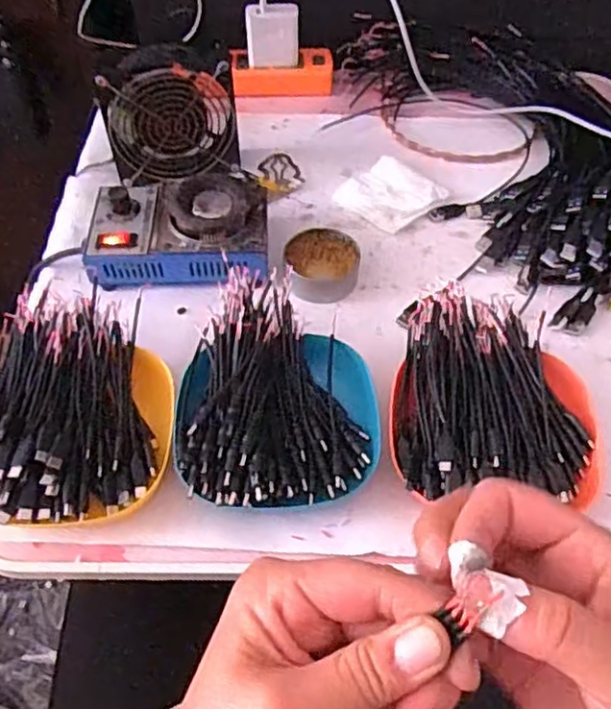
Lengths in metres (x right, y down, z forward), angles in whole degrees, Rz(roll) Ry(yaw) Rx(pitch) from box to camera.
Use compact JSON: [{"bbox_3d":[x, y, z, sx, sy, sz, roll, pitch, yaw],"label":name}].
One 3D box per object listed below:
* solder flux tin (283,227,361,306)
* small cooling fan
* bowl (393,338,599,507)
[{"bbox_3d":[0.014,-0.078,0.564,0.062,0.031,0.059,0,54,0],"label":"solder flux tin"},{"bbox_3d":[-0.128,-0.225,0.620,0.121,0.122,0.044,-12,39,-7],"label":"small cooling fan"},{"bbox_3d":[0.128,0.032,0.468,0.137,0.048,0.171,0,54,0],"label":"bowl"}]

